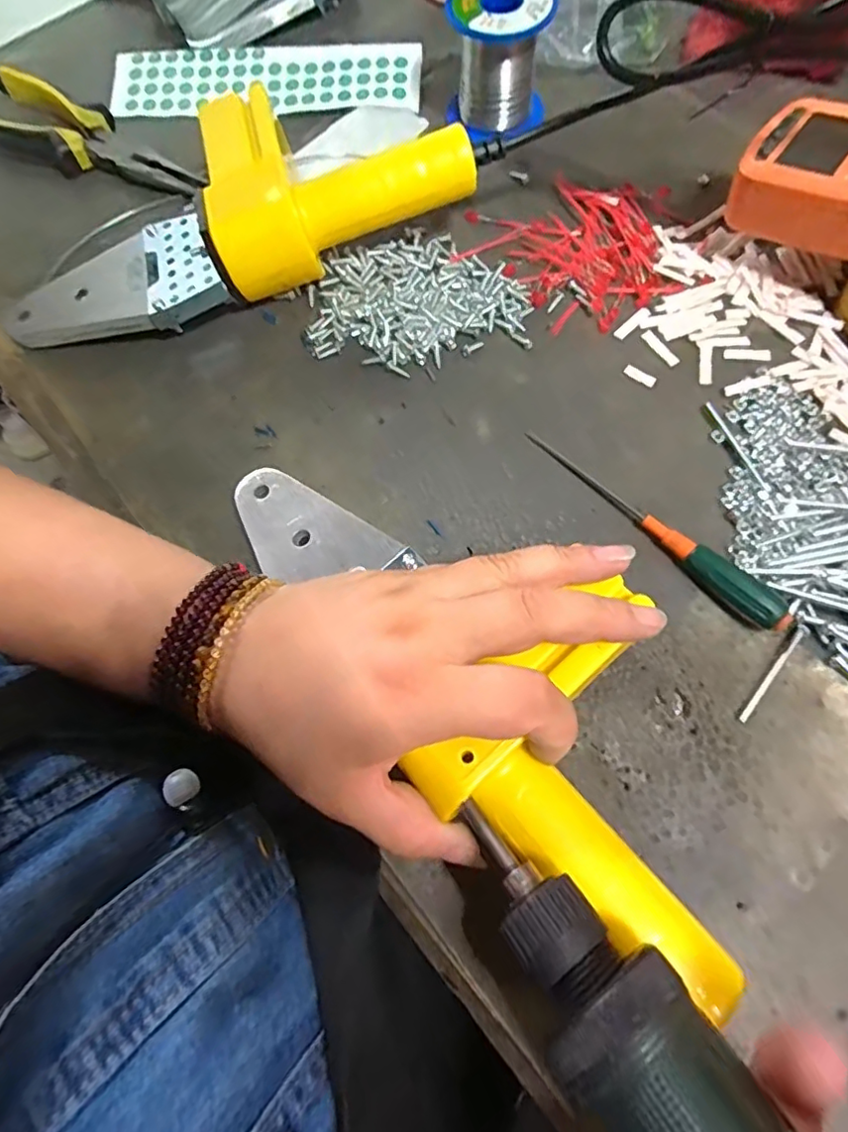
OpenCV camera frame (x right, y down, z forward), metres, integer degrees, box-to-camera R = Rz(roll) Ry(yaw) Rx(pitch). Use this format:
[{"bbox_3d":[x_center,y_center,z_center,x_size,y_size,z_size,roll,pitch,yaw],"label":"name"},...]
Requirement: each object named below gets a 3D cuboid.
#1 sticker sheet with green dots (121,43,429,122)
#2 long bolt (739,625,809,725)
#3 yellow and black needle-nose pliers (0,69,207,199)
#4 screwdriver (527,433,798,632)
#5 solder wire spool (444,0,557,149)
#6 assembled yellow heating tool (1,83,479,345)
[{"bbox_3d":[-0.111,-0.345,0.401,0.213,0.010,0.058,3,85,4],"label":"sticker sheet with green dots"},{"bbox_3d":[0.157,0.047,0.252,0.004,0.004,0.055,41,78,15],"label":"long bolt"},{"bbox_3d":[-0.227,-0.286,0.374,0.168,0.027,0.048,24,74,10],"label":"yellow and black needle-nose pliers"},{"bbox_3d":[0.109,-0.020,0.275,0.144,0.017,0.014,42,78,15],"label":"screwdriver"},{"bbox_3d":[0.048,-0.328,0.361,0.062,0.059,0.062,10,72,6],"label":"solder wire spool"},{"bbox_3d":[-0.116,-0.202,0.324,0.270,0.055,0.107,-21,71,-5],"label":"assembled yellow heating tool"}]

